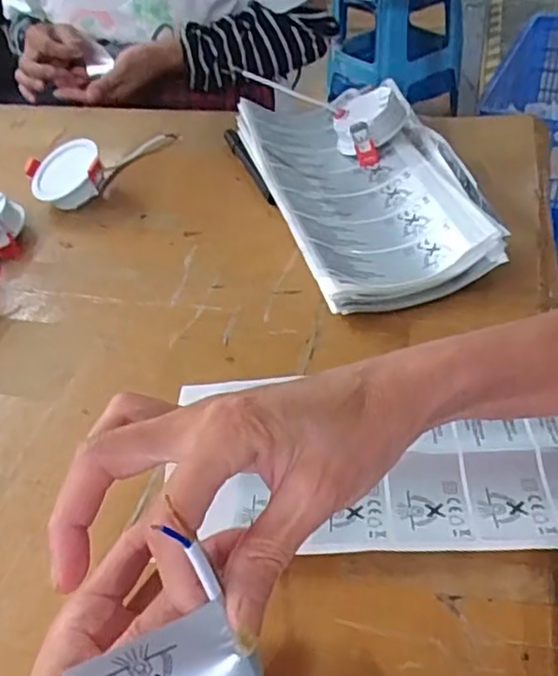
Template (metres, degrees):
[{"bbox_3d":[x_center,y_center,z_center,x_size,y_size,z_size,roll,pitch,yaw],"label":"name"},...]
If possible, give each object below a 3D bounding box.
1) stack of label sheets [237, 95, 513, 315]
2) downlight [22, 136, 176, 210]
[{"bbox_3d":[0.068,-0.136,0.572,0.155,0.044,0.304,-13,43,-7],"label":"stack of label sheets"},{"bbox_3d":[-0.183,-0.184,0.654,0.084,0.043,0.158,12,46,20],"label":"downlight"}]

